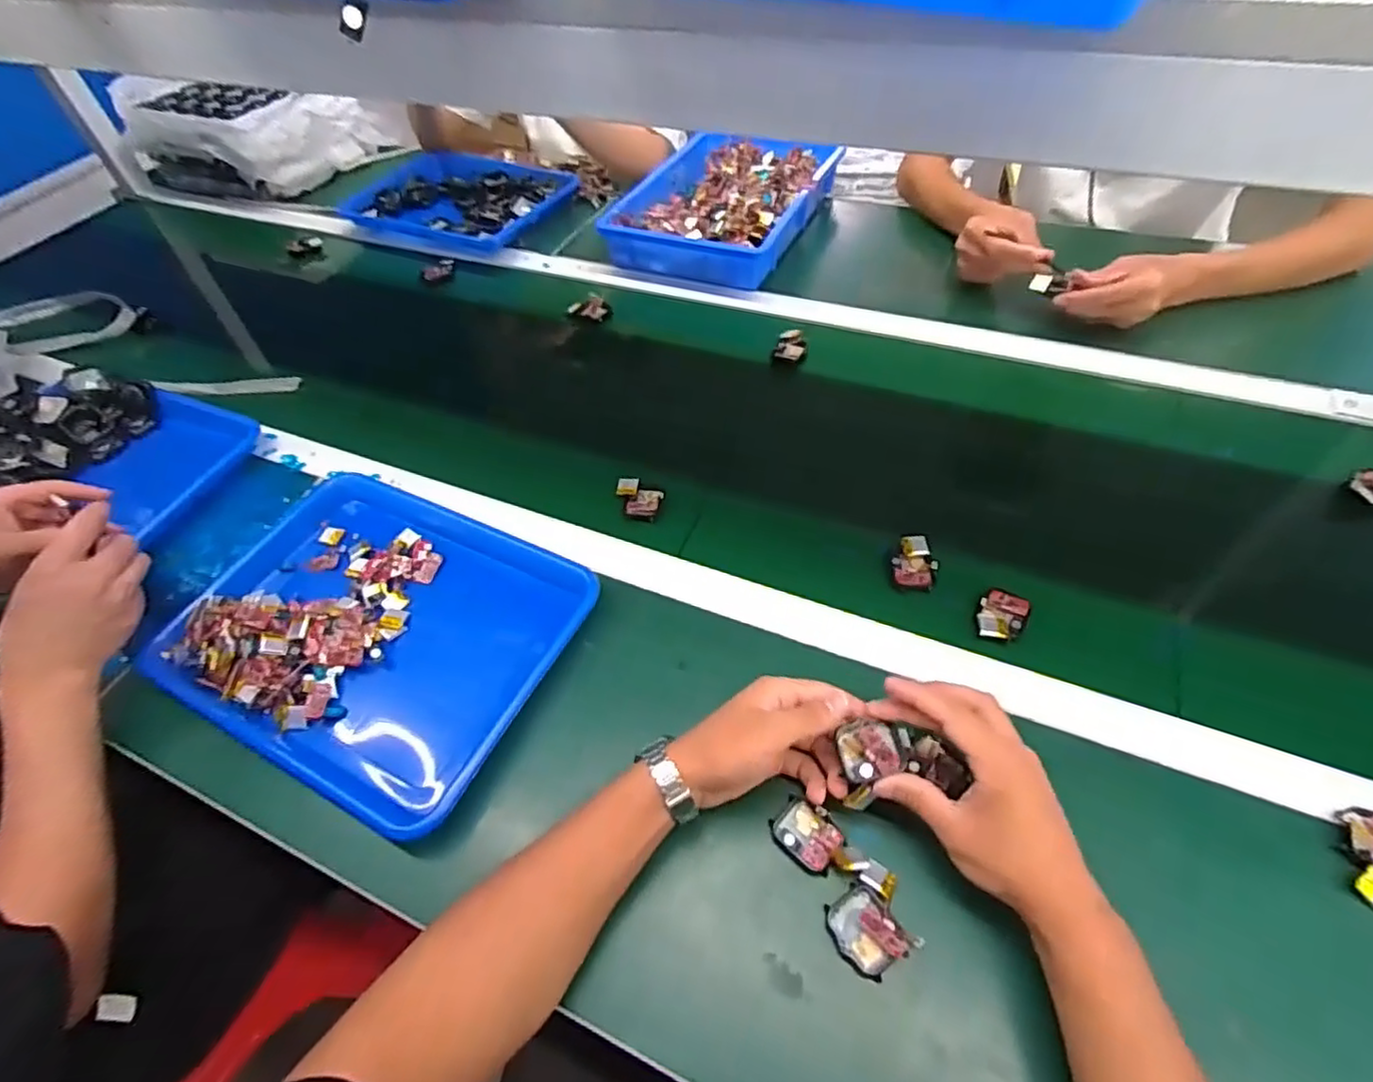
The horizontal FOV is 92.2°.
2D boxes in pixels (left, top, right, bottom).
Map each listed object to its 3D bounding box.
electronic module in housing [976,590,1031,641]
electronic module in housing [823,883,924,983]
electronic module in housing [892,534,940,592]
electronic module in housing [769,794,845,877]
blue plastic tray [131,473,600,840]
[{"bbox_3d":[0.261,0.063,0.545,0.038,0.014,0.052,19,56,19],"label":"electronic module in housing"},{"bbox_3d":[0.115,0.247,0.418,0.041,0.017,0.048,-29,55,-17],"label":"electronic module in housing"},{"bbox_3d":[0.203,0.018,0.585,0.036,0.011,0.053,10,53,13],"label":"electronic module in housing"},{"bbox_3d":[0.082,0.203,0.455,0.046,0.006,0.037,34,62,28],"label":"electronic module in housing"},{"bbox_3d":[-0.271,0.074,0.591,0.341,0.044,0.272,21,56,20],"label":"blue plastic tray"}]

